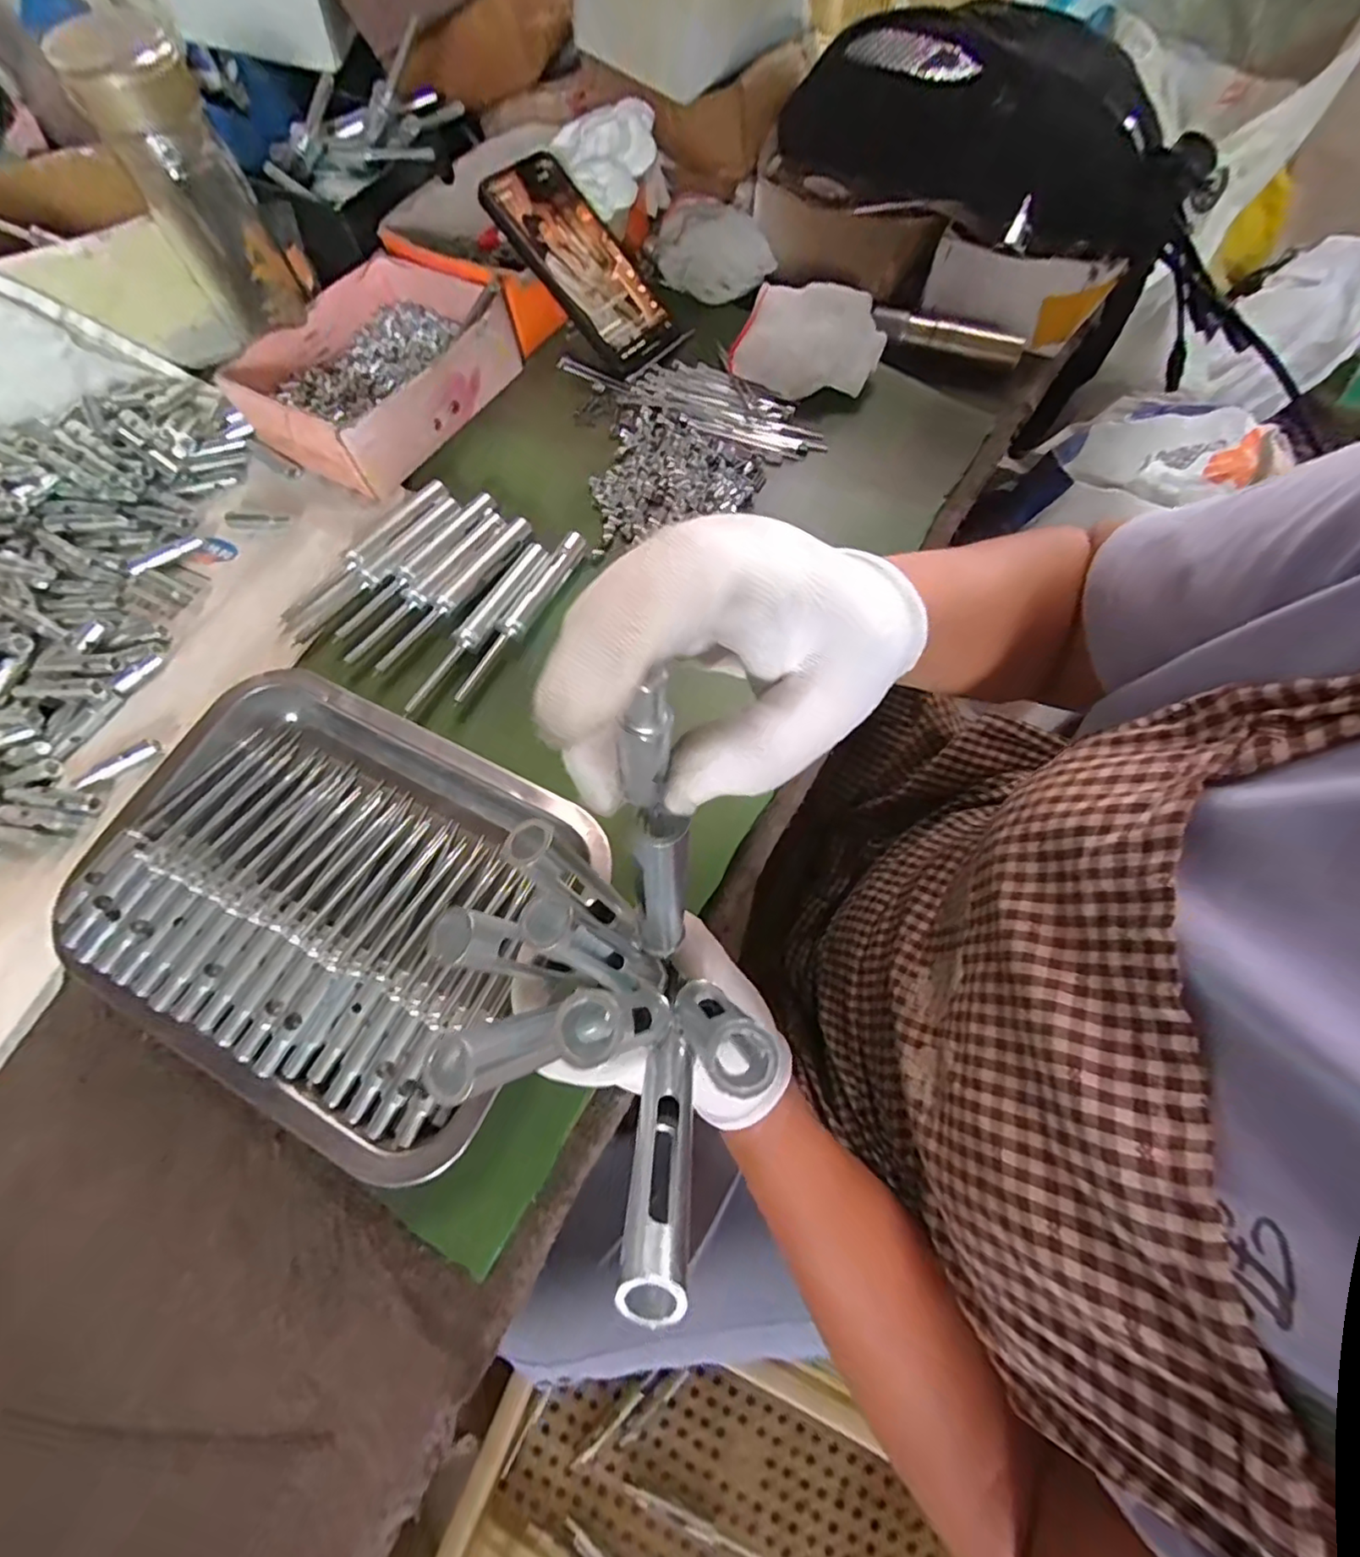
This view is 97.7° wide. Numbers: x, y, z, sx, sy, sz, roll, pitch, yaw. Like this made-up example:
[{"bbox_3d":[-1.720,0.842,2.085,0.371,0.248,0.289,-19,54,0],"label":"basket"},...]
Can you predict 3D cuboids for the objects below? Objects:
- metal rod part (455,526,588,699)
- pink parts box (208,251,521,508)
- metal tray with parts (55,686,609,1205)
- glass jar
[{"bbox_3d":[-0.104,-0.108,0.395,0.018,0.013,0.140,30,71,12],"label":"metal rod part"},{"bbox_3d":[-0.231,-0.316,0.449,0.148,0.047,0.182,31,72,12],"label":"pink parts box"},{"bbox_3d":[-0.182,0.057,0.318,0.246,0.046,0.185,25,70,10],"label":"metal tray with parts"},{"bbox_3d":[-0.328,-0.401,0.415,0.074,0.165,0.080,-27,70,-10],"label":"glass jar"}]

